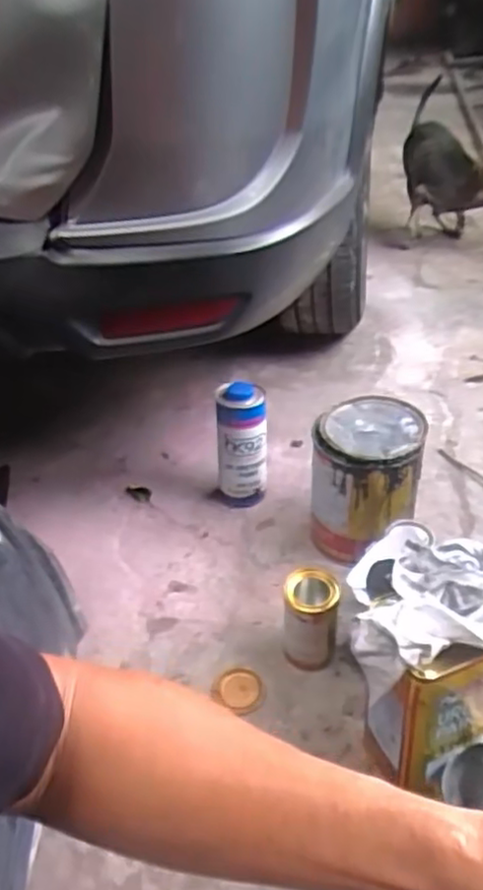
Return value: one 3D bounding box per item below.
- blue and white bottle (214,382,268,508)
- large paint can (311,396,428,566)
[{"bbox_3d":[-0.001,0.006,1.155,0.092,0.213,0.076,-3,39,3],"label":"blue and white bottle"},{"bbox_3d":[0.194,0.063,1.055,0.150,0.222,0.163,-3,39,3],"label":"large paint can"}]

